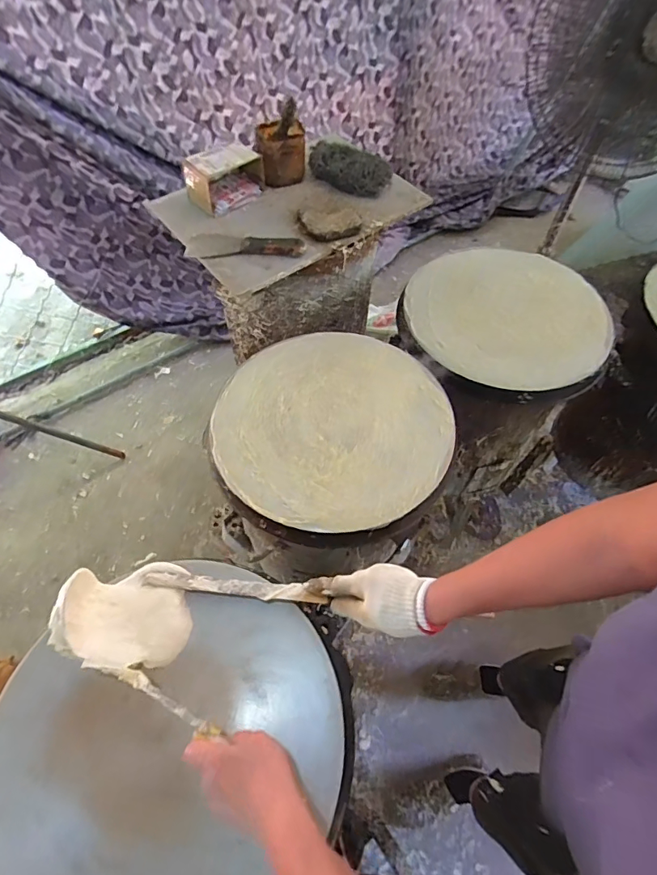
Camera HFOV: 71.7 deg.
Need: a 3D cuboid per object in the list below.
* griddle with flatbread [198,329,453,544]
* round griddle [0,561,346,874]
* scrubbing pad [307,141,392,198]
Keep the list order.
[{"bbox_3d":[0.004,-0.028,0.746,0.377,0.035,0.396,14,58,9],"label":"griddle with flatbread"},{"bbox_3d":[-0.178,0.326,0.495,0.360,0.032,0.367,0,57,0],"label":"round griddle"},{"bbox_3d":[0.046,-0.559,0.948,0.170,0.053,0.086,25,61,15],"label":"scrubbing pad"}]

